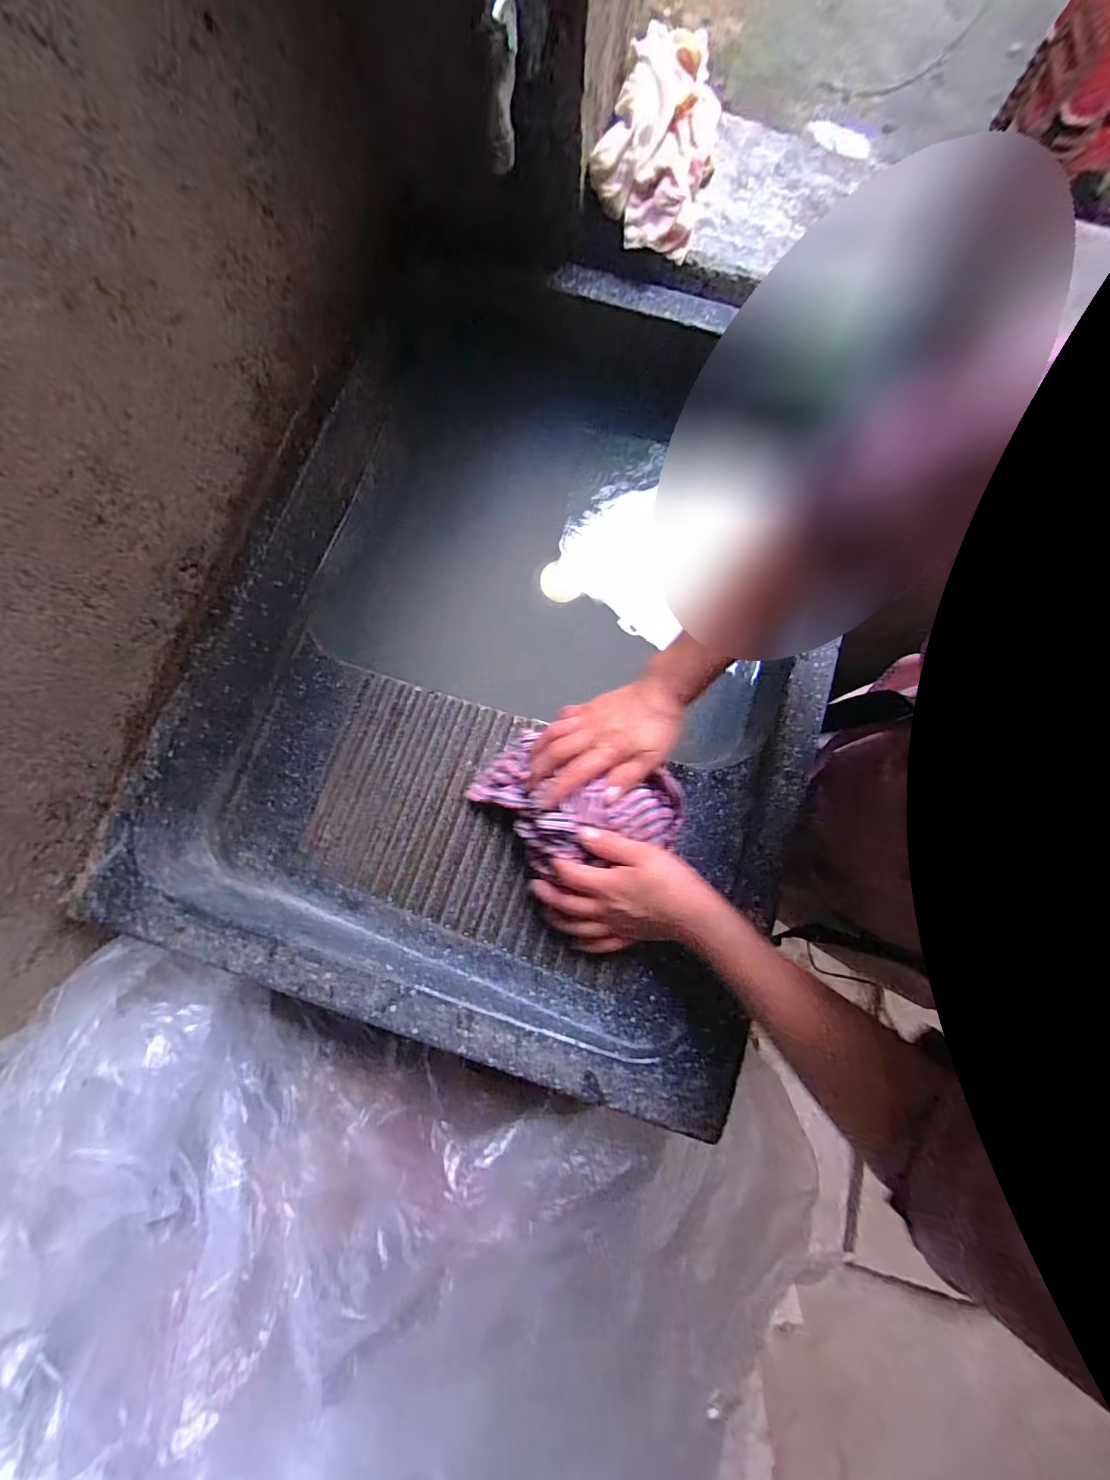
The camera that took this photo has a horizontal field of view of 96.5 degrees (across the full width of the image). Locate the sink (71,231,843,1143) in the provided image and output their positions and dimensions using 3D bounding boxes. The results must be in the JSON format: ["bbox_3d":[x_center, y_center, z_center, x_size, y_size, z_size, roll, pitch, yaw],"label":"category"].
[{"bbox_3d":[-0.028,-0.110,0.580,0.567,0.222,0.759,17,80,3],"label":"sink"}]

